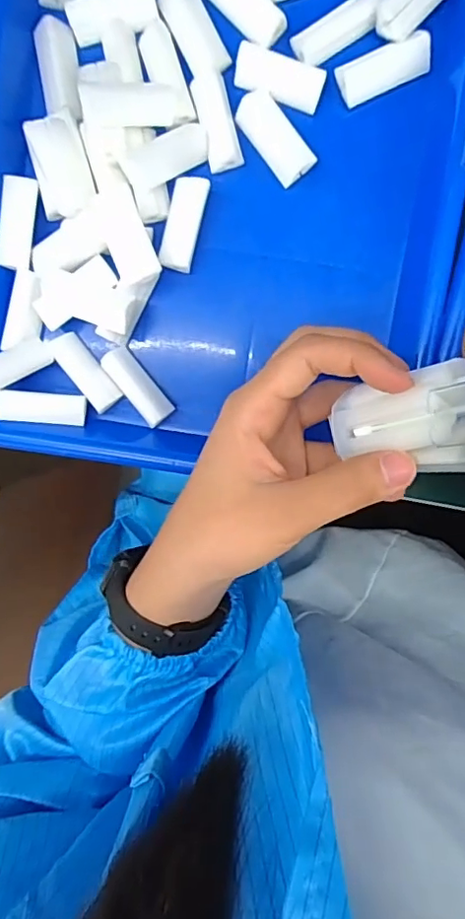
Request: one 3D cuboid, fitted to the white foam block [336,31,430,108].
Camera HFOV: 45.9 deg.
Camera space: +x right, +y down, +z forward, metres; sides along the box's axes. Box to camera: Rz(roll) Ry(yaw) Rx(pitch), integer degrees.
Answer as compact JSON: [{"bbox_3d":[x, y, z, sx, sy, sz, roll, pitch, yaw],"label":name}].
[{"bbox_3d":[0.078,-0.202,0.284,0.045,0.014,0.019,-21,95,4],"label":"white foam block"}]

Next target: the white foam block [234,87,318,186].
[{"bbox_3d":[0.023,-0.170,0.291,0.022,0.008,0.047,-40,93,6],"label":"white foam block"}]

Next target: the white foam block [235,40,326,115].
[{"bbox_3d":[0.024,-0.197,0.283,0.045,0.010,0.019,20,97,0],"label":"white foam block"}]

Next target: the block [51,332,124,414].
[{"bbox_3d":[-0.081,-0.049,0.303,0.015,0.011,0.047,-37,94,6],"label":"block"}]

